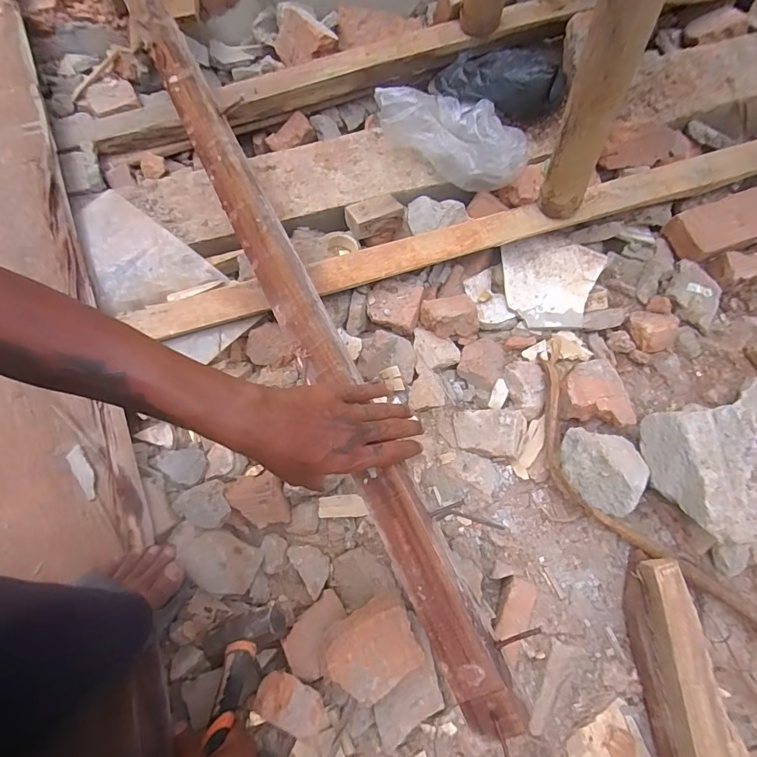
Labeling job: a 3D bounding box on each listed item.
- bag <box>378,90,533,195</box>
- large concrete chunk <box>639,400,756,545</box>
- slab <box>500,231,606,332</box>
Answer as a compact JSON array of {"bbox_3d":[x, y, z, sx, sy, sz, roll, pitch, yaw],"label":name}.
[{"bbox_3d":[0.125,-0.418,0.734,0.255,0.093,0.126,23,71,10],"label":"bag"},{"bbox_3d":[0.390,0.112,0.530,0.089,0.081,0.159,4,69,3],"label":"large concrete chunk"},{"bbox_3d":[0.285,-0.161,0.719,0.154,0.014,0.181,1,69,2],"label":"slab"}]

